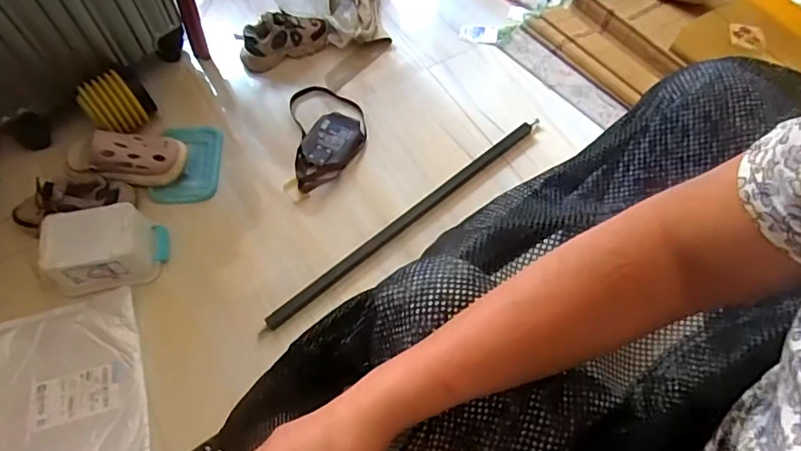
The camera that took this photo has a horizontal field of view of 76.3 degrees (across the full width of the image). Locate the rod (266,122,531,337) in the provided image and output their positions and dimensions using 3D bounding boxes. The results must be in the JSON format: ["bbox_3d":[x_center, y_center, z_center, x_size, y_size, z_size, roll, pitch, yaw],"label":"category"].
[{"bbox_3d":[0.025,-0.020,0.953,0.668,0.026,0.025,-36,69,-18],"label":"rod"}]

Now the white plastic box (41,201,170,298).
[{"bbox_3d":[-0.510,0.035,0.880,0.175,0.097,0.126,-9,63,-6],"label":"white plastic box"}]

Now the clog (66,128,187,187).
[{"bbox_3d":[-0.524,-0.129,0.976,0.209,0.084,0.093,1,63,-1],"label":"clog"}]

